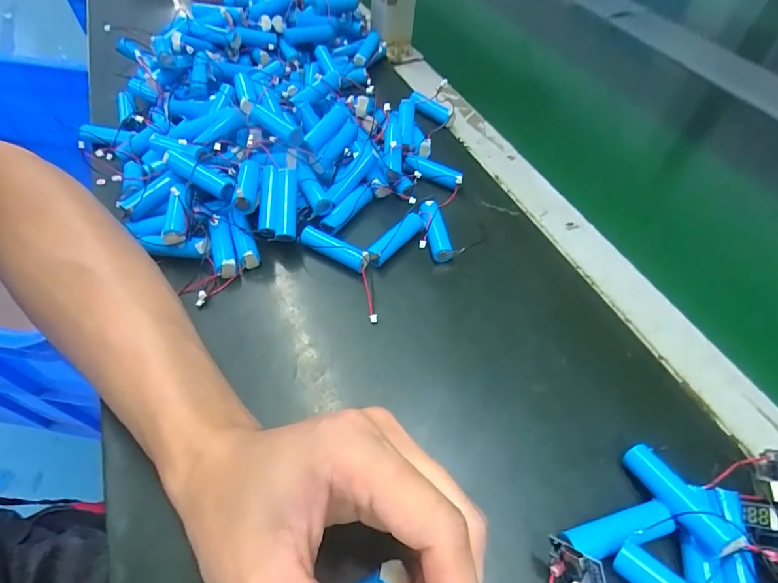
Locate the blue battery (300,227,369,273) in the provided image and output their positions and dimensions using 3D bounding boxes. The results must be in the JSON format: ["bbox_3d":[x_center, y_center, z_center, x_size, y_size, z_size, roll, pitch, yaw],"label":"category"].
[{"bbox_3d":[-0.037,-0.030,0.292,0.051,0.016,0.015,22,55,14],"label":"blue battery"}]

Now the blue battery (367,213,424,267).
[{"bbox_3d":[0.004,-0.038,0.298,0.014,0.014,0.052,36,60,23],"label":"blue battery"}]

